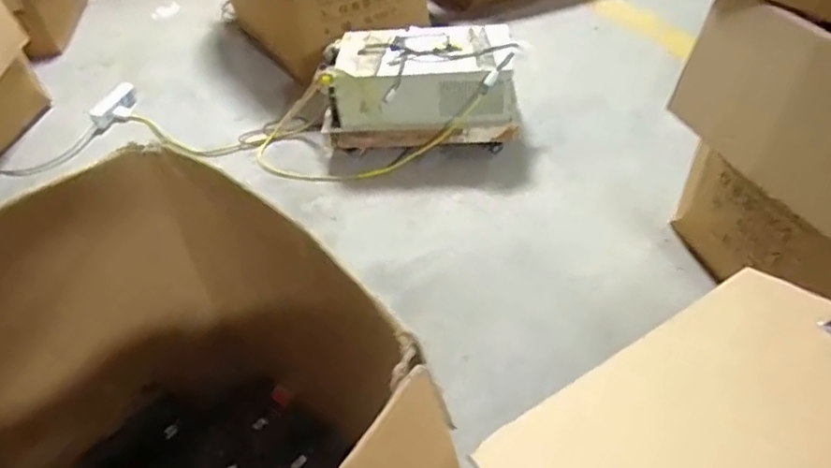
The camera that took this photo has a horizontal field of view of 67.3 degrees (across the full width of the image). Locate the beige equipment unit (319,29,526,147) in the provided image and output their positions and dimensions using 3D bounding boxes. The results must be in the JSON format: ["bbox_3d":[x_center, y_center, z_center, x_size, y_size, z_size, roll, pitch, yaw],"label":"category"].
[{"bbox_3d":[0.019,-0.349,1.476,0.438,0.187,0.245,5,43,11],"label":"beige equipment unit"}]

